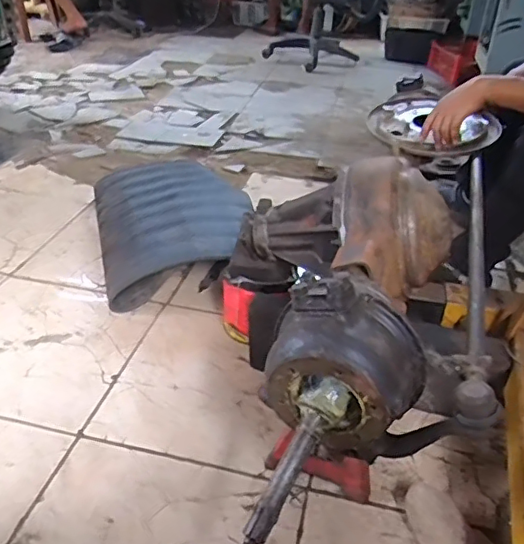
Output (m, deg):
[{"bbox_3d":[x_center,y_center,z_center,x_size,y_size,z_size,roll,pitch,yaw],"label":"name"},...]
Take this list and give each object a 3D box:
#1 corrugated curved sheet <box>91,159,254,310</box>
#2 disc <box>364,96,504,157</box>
[{"bbox_3d":[-0.259,-0.178,1.571,0.381,0.161,0.699,-8,36,-16],"label":"corrugated curved sheet"},{"bbox_3d":[0.405,-0.360,1.389,0.301,0.061,0.301,3,33,-2],"label":"disc"}]

